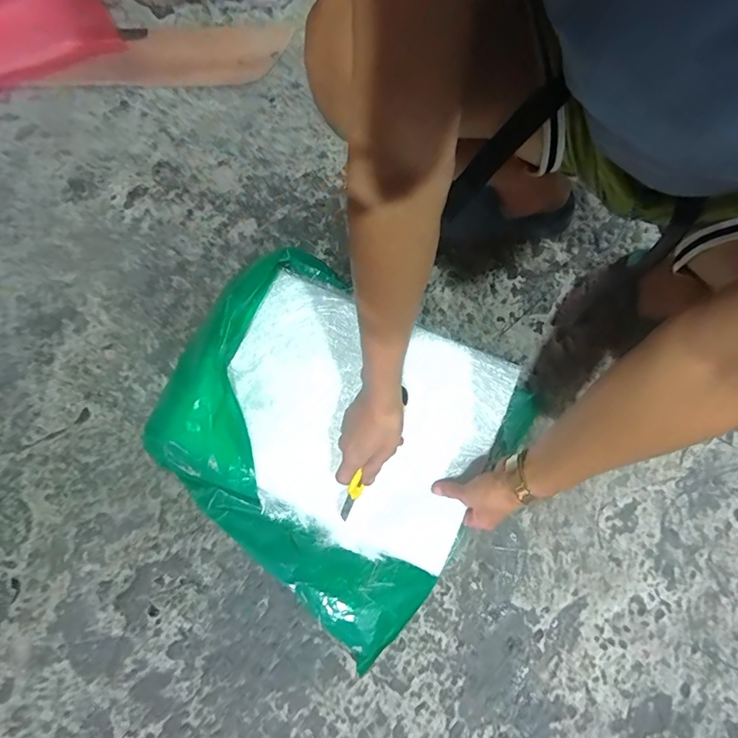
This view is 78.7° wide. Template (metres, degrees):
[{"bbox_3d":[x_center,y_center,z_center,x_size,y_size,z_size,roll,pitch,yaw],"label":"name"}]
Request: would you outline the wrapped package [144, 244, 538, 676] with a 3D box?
[{"bbox_3d":[-0.047,0.068,0.558,0.400,0.072,0.370,33,77,10],"label":"wrapped package"}]

